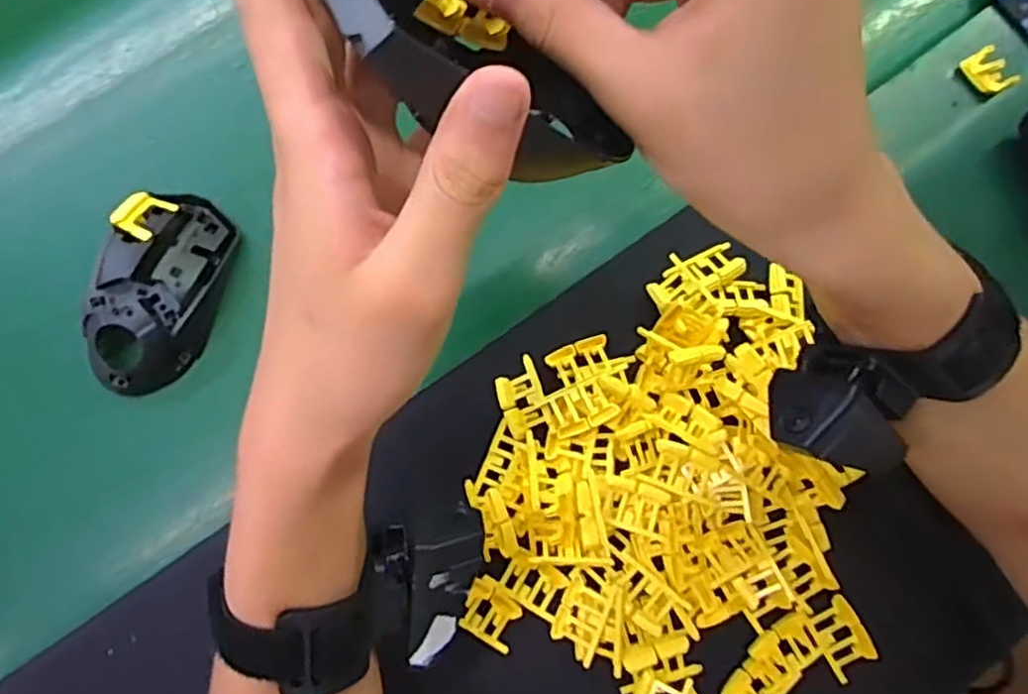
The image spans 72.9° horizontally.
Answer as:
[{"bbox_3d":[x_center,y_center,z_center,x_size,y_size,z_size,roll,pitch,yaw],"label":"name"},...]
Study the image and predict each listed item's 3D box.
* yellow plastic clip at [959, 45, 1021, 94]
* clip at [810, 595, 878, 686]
[{"bbox_3d":[0.302,-0.175,0.443,0.021,0.012,0.030,-29,80,-8],"label":"yellow plastic clip"},{"bbox_3d":[0.177,0.157,0.373,0.026,0.004,0.039,-27,80,-8],"label":"clip"}]

